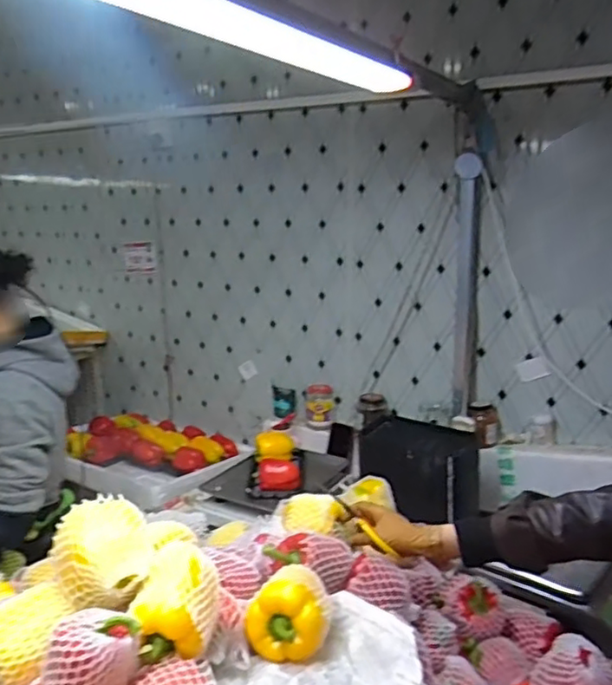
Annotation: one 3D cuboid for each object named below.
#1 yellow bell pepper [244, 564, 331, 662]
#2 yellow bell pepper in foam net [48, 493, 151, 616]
[{"bbox_3d":[-0.022,0.337,0.778,0.103,0.087,0.089,0,12,-2],"label":"yellow bell pepper"},{"bbox_3d":[-0.234,0.234,0.724,0.112,0.087,0.113,-1,12,-6],"label":"yellow bell pepper in foam net"}]

